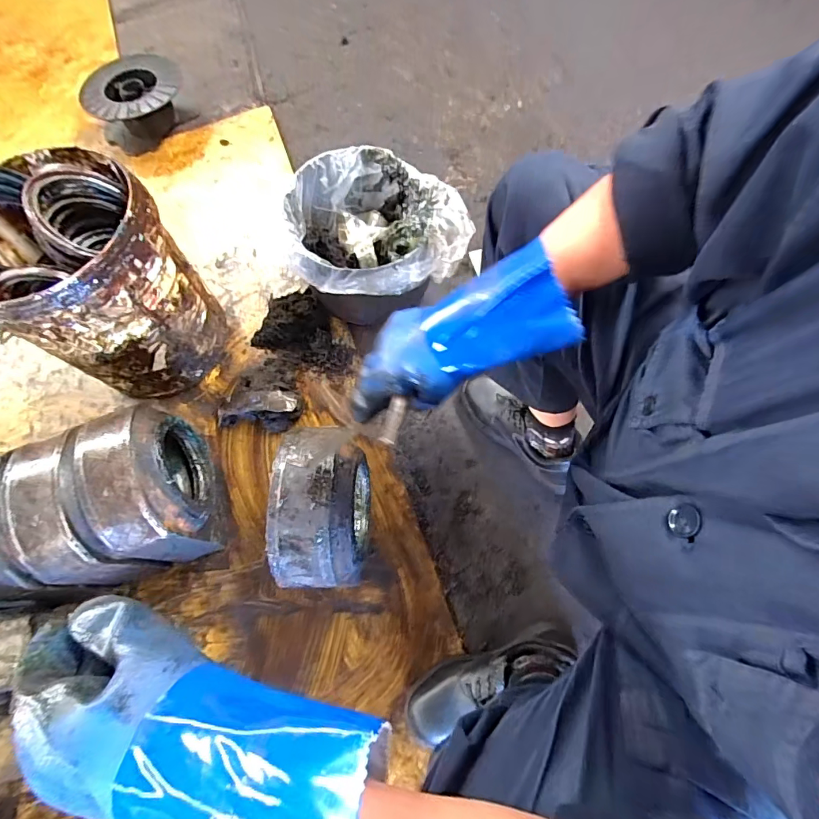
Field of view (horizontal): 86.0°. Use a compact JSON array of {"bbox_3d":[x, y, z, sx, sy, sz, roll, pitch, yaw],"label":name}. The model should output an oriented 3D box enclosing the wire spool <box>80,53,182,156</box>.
[{"bbox_3d":[-0.706,-0.800,1.142,0.221,0.095,0.228,-2,69,4],"label":"wire spool"}]

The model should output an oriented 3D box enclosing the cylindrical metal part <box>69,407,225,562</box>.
[{"bbox_3d":[-0.392,0.117,0.688,0.123,0.229,0.206,-19,68,-3],"label":"cylindrical metal part"}]

